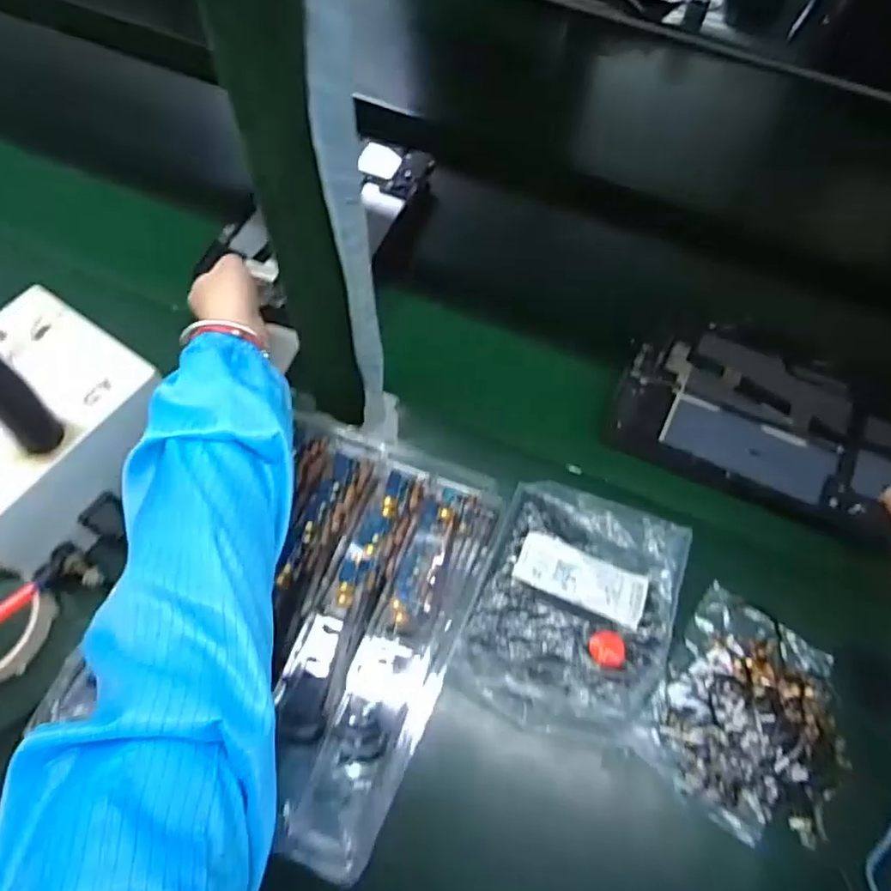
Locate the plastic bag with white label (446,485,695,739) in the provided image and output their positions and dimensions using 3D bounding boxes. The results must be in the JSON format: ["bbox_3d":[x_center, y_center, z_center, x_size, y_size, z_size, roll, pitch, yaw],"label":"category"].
[{"bbox_3d":[0.098,0.118,0.455,0.141,0.022,0.174,22,64,5],"label":"plastic bag with white label"}]

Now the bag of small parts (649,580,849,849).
[{"bbox_3d":[0.220,0.193,0.435,0.126,0.011,0.141,34,66,11],"label":"bag of small parts"}]

